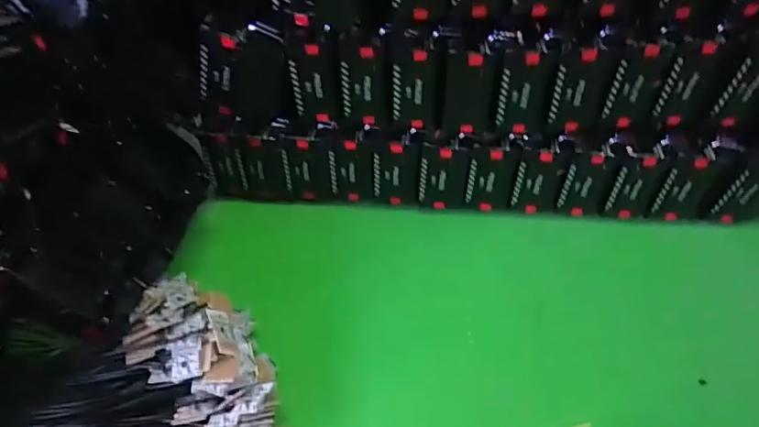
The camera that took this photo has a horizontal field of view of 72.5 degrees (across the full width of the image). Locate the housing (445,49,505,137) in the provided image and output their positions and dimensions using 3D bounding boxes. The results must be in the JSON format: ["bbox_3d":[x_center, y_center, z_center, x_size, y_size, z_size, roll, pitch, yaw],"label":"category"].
[{"bbox_3d":[0.097,-0.124,0.545,0.058,0.095,0.018,4,40,4],"label":"housing"}]

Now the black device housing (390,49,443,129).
[{"bbox_3d":[0.039,-0.130,0.553,0.052,0.088,0.017,5,40,6],"label":"black device housing"}]

